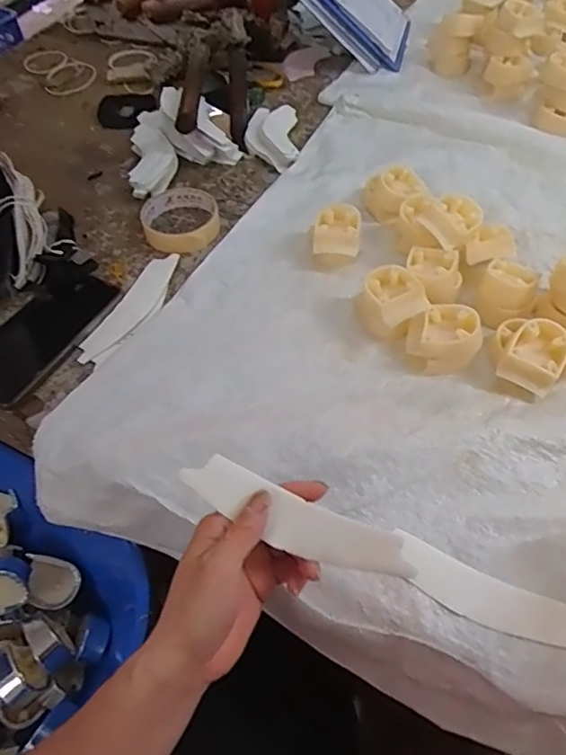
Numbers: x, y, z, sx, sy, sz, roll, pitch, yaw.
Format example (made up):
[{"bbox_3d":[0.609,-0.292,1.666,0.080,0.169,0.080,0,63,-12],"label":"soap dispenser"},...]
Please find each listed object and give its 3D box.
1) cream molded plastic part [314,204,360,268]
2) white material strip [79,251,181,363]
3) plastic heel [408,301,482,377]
[{"bbox_3d":[0.055,-0.146,0.575,0.045,0.034,0.057,2,54,4],"label":"cream molded plastic part"},{"bbox_3d":[-0.146,-0.070,0.551,0.041,0.004,0.152,18,57,15],"label":"white material strip"},{"bbox_3d":[0.142,-0.035,0.492,0.059,0.041,0.050,16,57,14],"label":"plastic heel"}]

